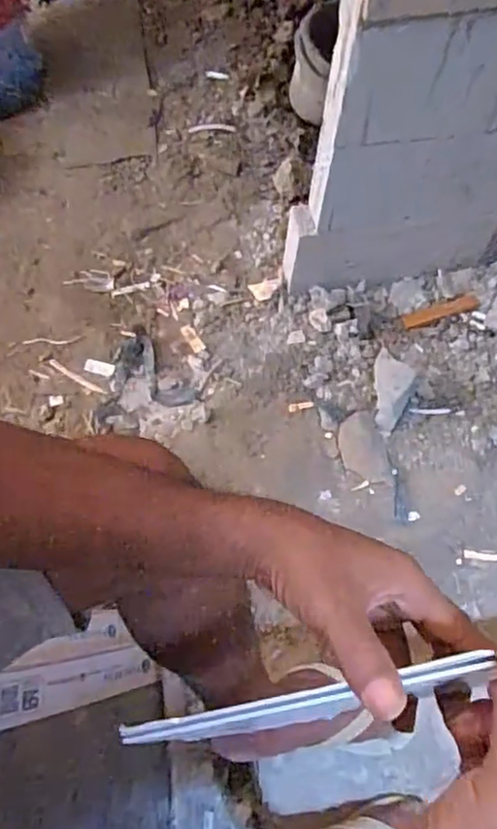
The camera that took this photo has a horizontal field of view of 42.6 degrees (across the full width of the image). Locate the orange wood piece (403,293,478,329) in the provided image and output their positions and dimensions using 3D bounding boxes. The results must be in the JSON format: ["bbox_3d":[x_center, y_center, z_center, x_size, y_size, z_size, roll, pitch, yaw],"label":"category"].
[{"bbox_3d":[0.412,-0.220,1.362,0.164,0.018,0.038,-15,67,-7],"label":"orange wood piece"}]

